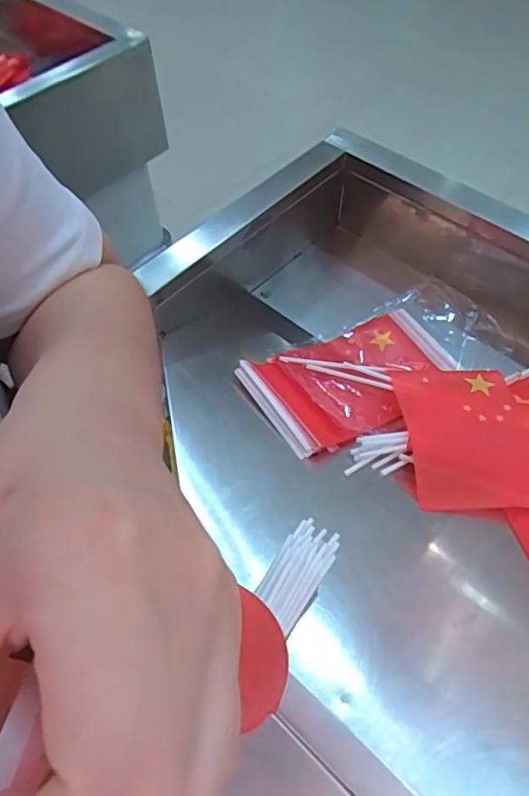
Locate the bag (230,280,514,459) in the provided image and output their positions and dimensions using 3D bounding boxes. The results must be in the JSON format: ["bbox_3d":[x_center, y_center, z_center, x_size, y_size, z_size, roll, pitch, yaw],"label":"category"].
[{"bbox_3d":[0.146,-0.053,0.657,0.351,0.044,0.155,-32,62,-18],"label":"bag"}]

